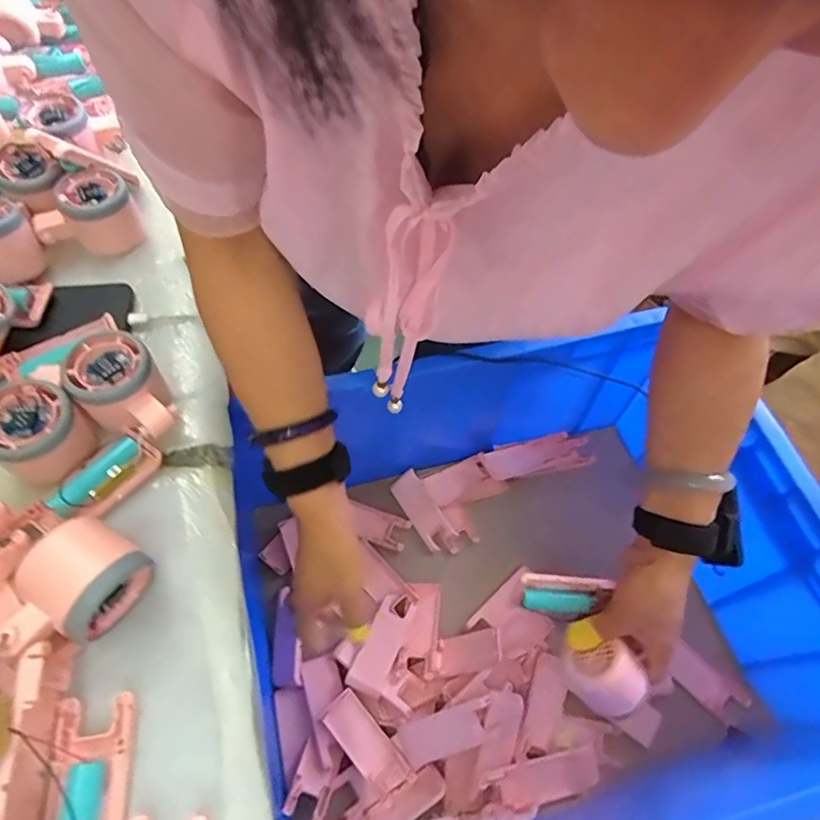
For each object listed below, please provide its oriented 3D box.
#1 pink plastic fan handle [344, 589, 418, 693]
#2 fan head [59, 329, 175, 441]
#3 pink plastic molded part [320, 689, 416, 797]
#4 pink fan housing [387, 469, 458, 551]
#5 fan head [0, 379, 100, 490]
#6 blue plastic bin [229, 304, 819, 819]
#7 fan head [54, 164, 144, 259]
[{"bbox_3d":[-0.027,0.244,0.588,0.039,0.019,0.107,23,61,9],"label":"pink plastic fan handle"},{"bbox_3d":[-0.207,-0.012,0.397,0.055,0.049,0.077,-40,70,-23],"label":"fan head"},{"bbox_3d":[-0.043,0.332,0.543,0.039,0.013,0.103,-39,88,-23],"label":"pink plastic molded part"},{"bbox_3d":[0.014,0.121,0.672,0.038,0.018,0.098,-32,67,-20],"label":"pink fan housing"},{"bbox_3d":[-0.255,0.014,0.372,0.053,0.042,0.057,32,63,13],"label":"fan head"},{"bbox_3d":[0.103,0.168,0.528,0.485,0.257,0.407,-10,61,-10],"label":"blue plastic bin"},{"bbox_3d":[-0.278,-0.179,0.489,0.057,0.049,0.063,-28,66,-19],"label":"fan head"}]

